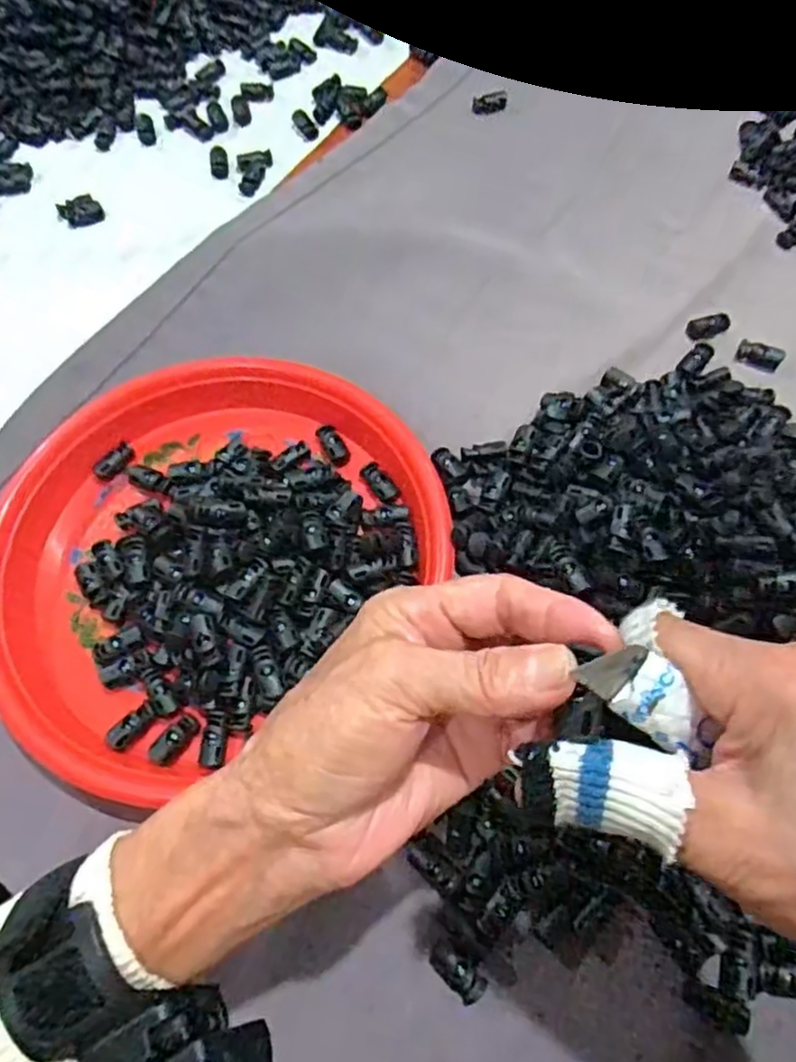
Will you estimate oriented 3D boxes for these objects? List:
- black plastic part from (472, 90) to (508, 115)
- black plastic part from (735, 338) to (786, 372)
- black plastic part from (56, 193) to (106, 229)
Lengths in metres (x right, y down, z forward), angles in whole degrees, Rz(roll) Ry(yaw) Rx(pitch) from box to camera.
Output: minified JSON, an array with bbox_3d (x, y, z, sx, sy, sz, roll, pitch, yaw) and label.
[{"bbox_3d":[0.075,-0.349,0.560,0.027,0.012,0.013,-4,65,0],"label":"black plastic part"},{"bbox_3d":[0.233,-0.113,0.443,0.027,0.009,0.017,27,69,14],"label":"black plastic part"},{"bbox_3d":[-0.243,-0.245,0.527,0.032,0.011,0.025,-25,66,-9],"label":"black plastic part"}]

